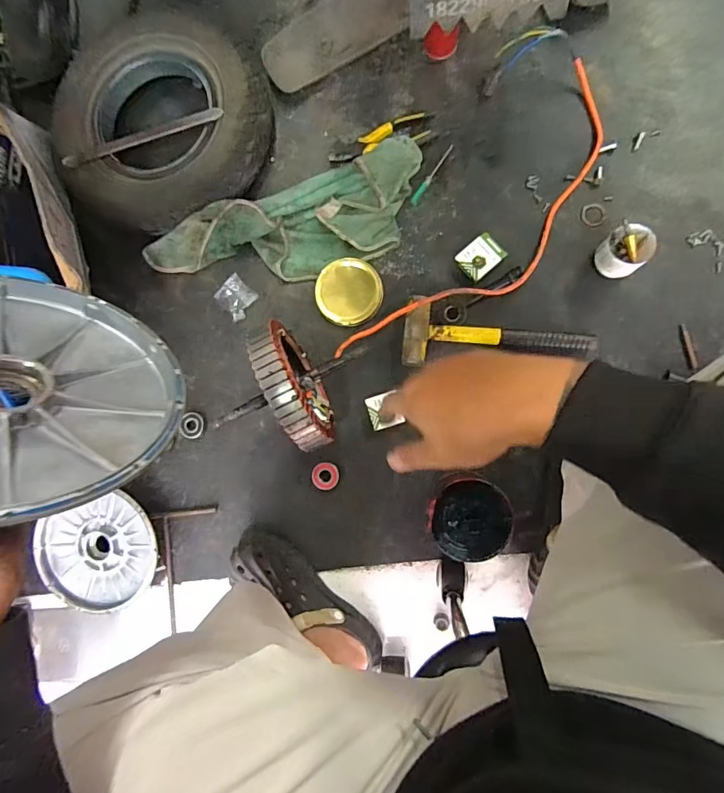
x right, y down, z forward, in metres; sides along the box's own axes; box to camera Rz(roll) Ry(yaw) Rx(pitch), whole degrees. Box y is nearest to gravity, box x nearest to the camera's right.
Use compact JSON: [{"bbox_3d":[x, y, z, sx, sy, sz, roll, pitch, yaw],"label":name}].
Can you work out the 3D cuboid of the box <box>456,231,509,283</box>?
[{"bbox_3d":[0.204,-0.237,0.762,0.074,0.023,0.057,-42,82,5],"label":"box"}]

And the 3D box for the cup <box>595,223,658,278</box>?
[{"bbox_3d":[0.418,-0.228,0.708,0.074,0.067,0.066,-32,83,6],"label":"cup"}]

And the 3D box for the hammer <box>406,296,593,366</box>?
[{"bbox_3d":[0.222,-0.101,0.733,0.303,0.040,0.115,4,88,9],"label":"hammer"}]

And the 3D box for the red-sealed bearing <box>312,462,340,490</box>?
[{"bbox_3d":[-0.064,0.138,0.764,0.046,0.009,0.045,5,88,9],"label":"red-sealed bearing"}]

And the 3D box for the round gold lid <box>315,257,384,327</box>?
[{"bbox_3d":[-0.024,-0.186,0.789,0.113,0.020,0.119,0,87,9],"label":"round gold lid"}]

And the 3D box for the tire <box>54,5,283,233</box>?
[{"bbox_3d":[-0.361,-0.504,0.802,0.381,0.107,0.384,23,91,9],"label":"tire"}]

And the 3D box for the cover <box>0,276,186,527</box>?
[{"bbox_3d":[-0.242,-0.007,0.306,0.221,0.203,0.031,33,124,1],"label":"cover"}]

